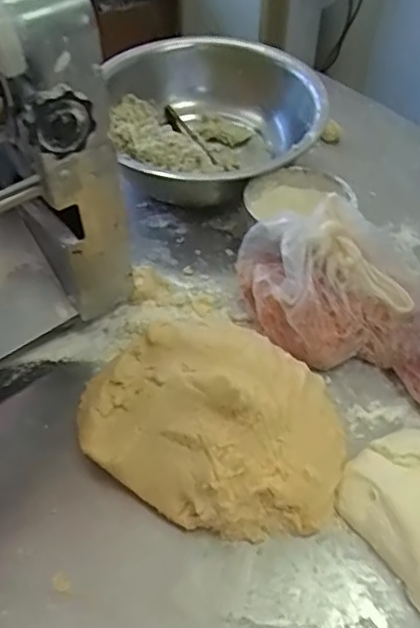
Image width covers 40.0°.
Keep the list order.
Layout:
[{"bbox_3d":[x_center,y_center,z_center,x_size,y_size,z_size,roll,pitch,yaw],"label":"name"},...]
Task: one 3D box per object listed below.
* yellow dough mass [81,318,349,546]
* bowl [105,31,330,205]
[{"bbox_3d":[0.012,0.109,0.621,0.271,0.113,0.212,25,54,18],"label":"yellow dough mass"},{"bbox_3d":[0.009,-0.313,0.965,0.331,0.123,0.362,1,51,-1],"label":"bowl"}]

